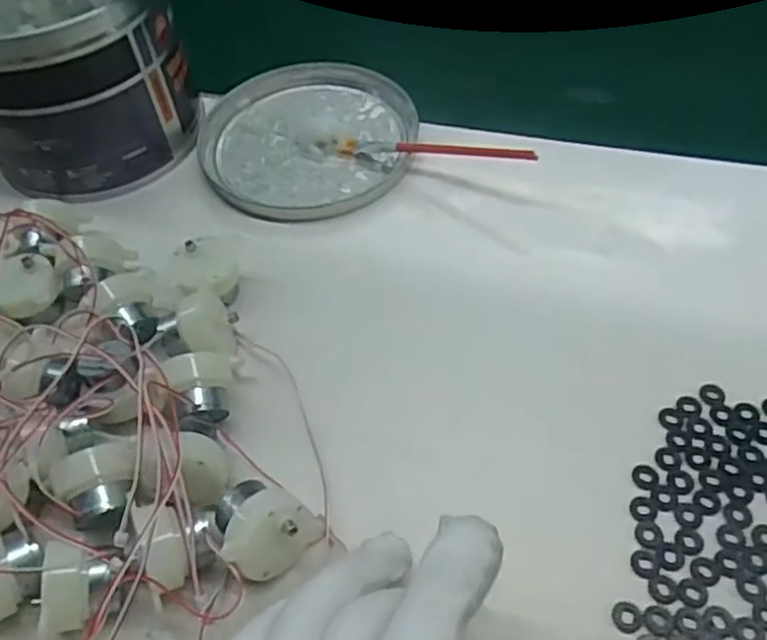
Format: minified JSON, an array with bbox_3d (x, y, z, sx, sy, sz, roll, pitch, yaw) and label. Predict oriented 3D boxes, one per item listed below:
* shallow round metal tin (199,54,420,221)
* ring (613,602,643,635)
[{"bbox_3d":[-0.047,-0.115,0.417,0.128,0.013,0.131,-2,52,2],"label":"shallow round metal tin"},{"bbox_3d":[0.088,0.107,0.243,0.011,0.004,0.011,-2,52,2],"label":"ring"}]

